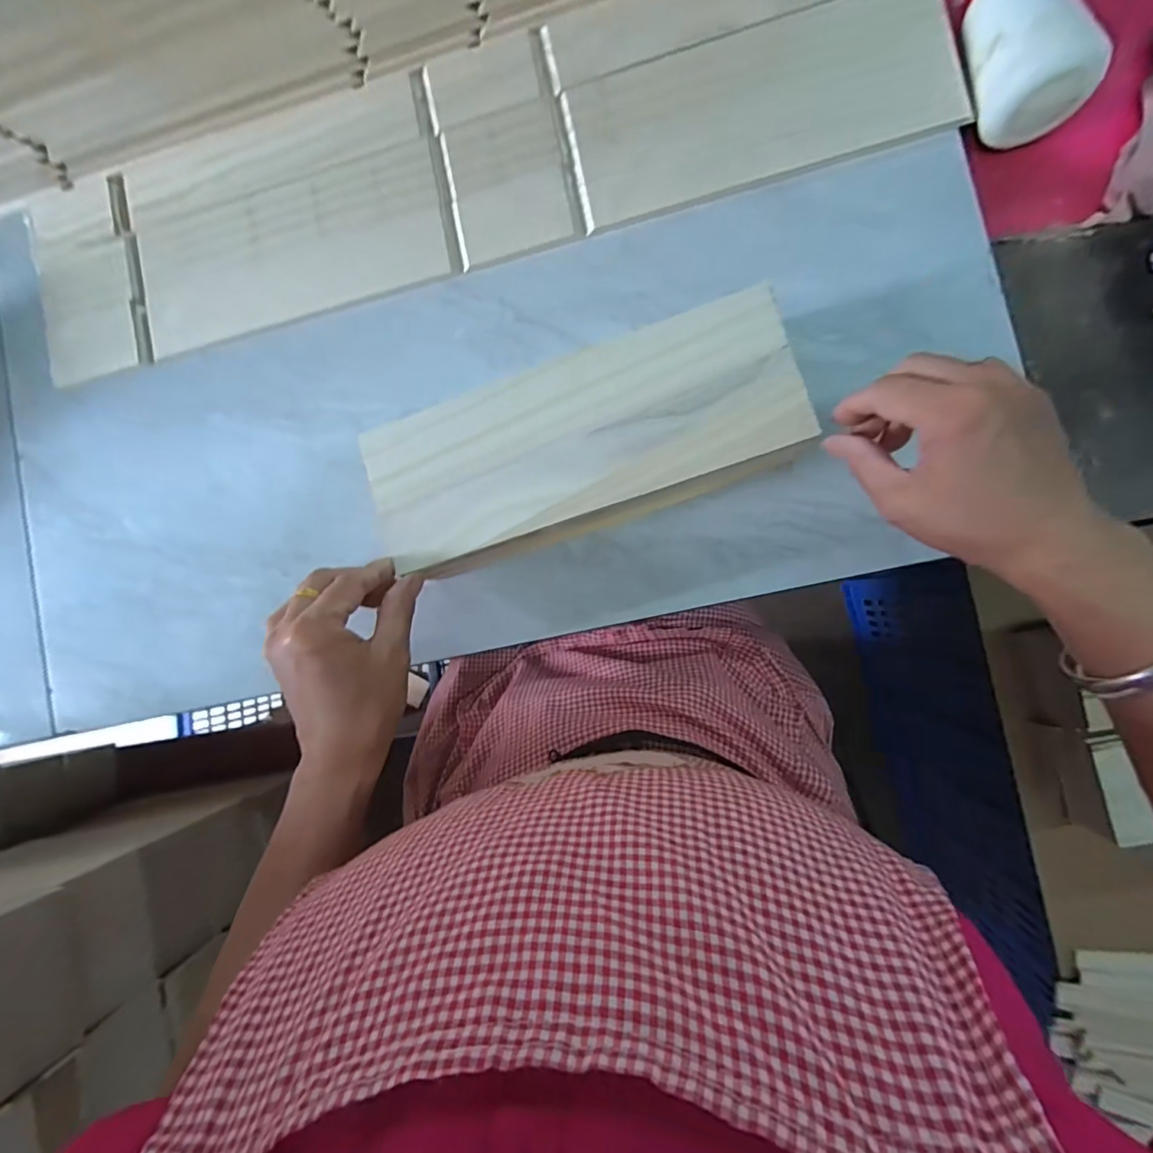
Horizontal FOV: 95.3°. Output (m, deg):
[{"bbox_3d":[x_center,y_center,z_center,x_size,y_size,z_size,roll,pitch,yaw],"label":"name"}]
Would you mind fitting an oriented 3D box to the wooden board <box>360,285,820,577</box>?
[{"bbox_3d":[0.000,-0.087,0.342,0.274,0.017,0.109,-17,88,9],"label":"wooden board"}]

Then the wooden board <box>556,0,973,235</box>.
[{"bbox_3d":[0.129,-0.347,0.386,0.269,0.004,0.116,-12,89,7],"label":"wooden board"}]

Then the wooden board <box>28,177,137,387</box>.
[{"bbox_3d":[-0.431,-0.257,0.460,0.090,0.013,0.168,-11,89,7],"label":"wooden board"}]

